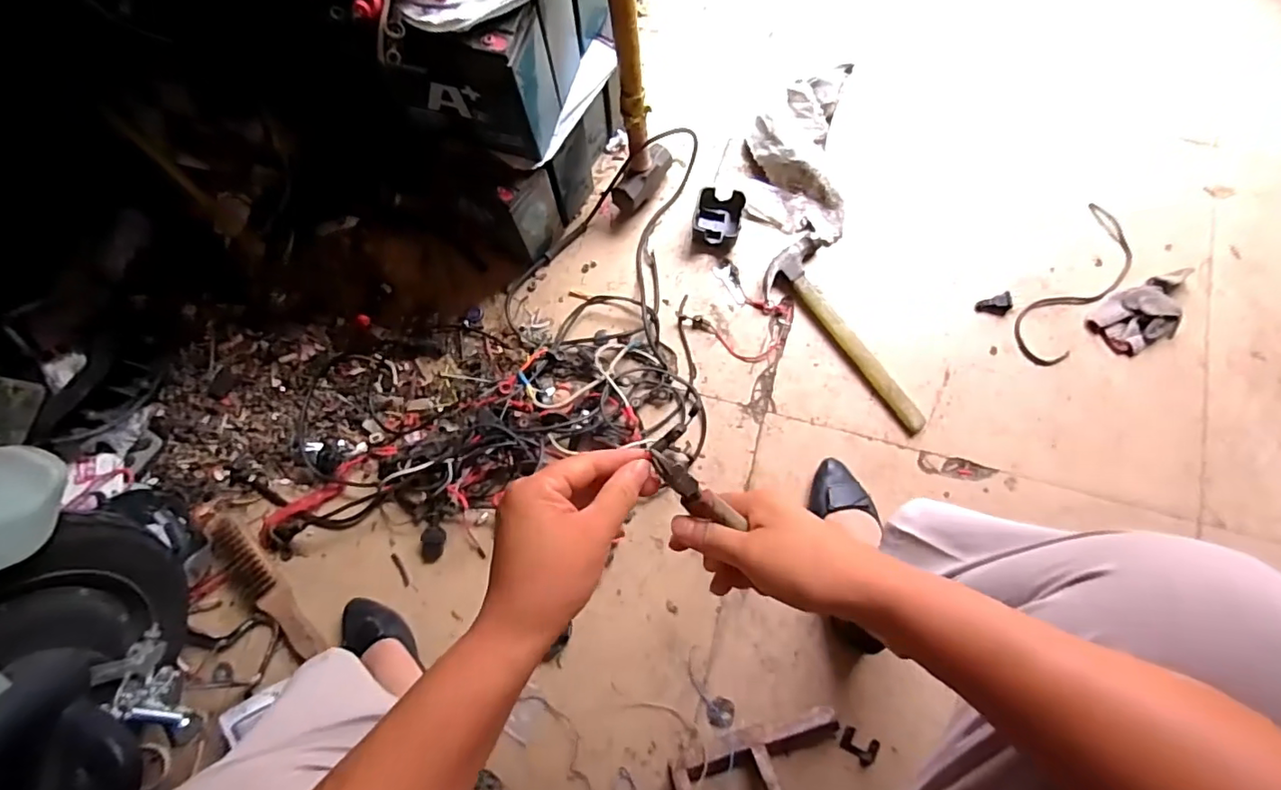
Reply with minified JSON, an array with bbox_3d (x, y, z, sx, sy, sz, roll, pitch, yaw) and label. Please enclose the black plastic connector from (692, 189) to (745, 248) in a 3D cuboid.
[{"bbox_3d":[0.118,-0.268,0.853,0.071,0.035,0.087,14,77,4],"label":"black plastic connector"}]

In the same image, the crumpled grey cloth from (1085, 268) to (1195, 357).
[{"bbox_3d":[0.743,-0.121,0.814,0.154,0.027,0.086,-24,77,-5],"label":"crumpled grey cloth"}]

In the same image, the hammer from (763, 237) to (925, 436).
[{"bbox_3d":[0.297,-0.081,0.809,0.101,0.028,0.320,-32,78,-7],"label":"hammer"}]

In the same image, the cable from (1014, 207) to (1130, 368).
[{"bbox_3d":[0.657,-0.164,0.835,0.094,0.007,0.286,37,80,9],"label":"cable"}]

